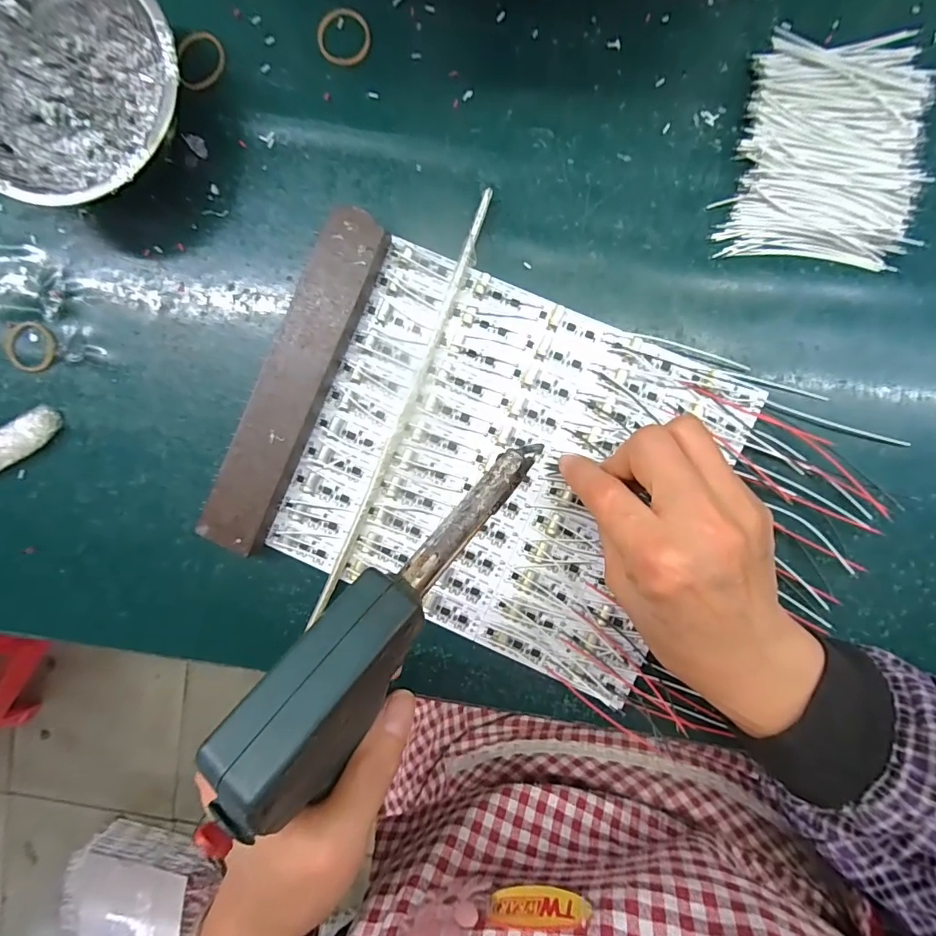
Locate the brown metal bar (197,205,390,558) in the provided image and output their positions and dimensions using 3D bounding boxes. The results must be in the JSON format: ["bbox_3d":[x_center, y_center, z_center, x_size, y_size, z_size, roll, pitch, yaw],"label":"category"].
[{"bbox_3d":[-0.099,-0.047,0.266,0.036,0.018,0.197,24,93,2],"label":"brown metal bar"}]

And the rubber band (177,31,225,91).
[{"bbox_3d":[-0.154,-0.237,0.270,0.025,0.004,0.031,6,92,3],"label":"rubber band"}]

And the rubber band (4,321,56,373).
[{"bbox_3d":[-0.265,-0.073,0.281,0.033,0.004,0.029,19,93,3],"label":"rubber band"}]

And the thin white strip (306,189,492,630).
[{"bbox_3d":[-0.039,-0.029,0.268,0.009,0.009,0.261,23,93,2],"label":"thin white strip"}]

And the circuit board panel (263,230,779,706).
[{"bbox_3d":[0.021,0.001,0.268,0.221,0.008,0.194,23,93,2],"label":"circuit board panel"}]

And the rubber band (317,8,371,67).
[{"bbox_3d":[-0.071,-0.246,0.265,0.030,0.004,0.030,0,92,3],"label":"rubber band"}]

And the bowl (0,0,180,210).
[{"bbox_3d":[-0.208,-0.200,0.256,0.117,0.041,0.125,0,92,3],"label":"bowl"}]

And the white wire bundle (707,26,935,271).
[{"bbox_3d":[0.196,-0.175,0.252,0.095,0.010,0.120,7,92,3],"label":"white wire bundle"}]

